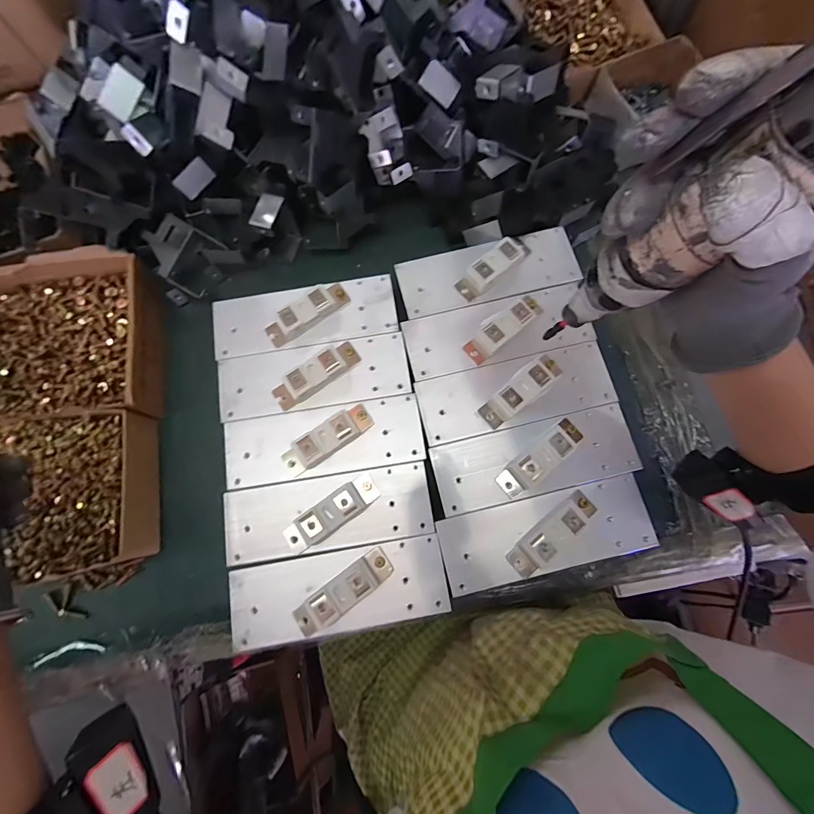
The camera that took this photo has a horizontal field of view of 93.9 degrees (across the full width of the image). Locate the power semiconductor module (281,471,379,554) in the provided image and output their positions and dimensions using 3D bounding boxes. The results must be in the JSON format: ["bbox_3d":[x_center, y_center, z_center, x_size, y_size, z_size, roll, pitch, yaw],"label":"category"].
[{"bbox_3d":[-0.068,0.096,0.338,0.092,0.020,0.028,-35,78,-6],"label":"power semiconductor module"}]

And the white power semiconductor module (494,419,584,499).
[{"bbox_3d":[0.122,0.045,0.344,0.088,0.015,0.025,-40,79,-7],"label":"white power semiconductor module"}]

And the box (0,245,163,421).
[{"bbox_3d":[-0.384,-0.067,0.404,0.223,0.049,0.181,-8,77,-1],"label":"box"}]

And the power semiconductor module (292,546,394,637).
[{"bbox_3d":[-0.055,0.158,0.323,0.090,0.019,0.028,-36,79,-7],"label":"power semiconductor module"}]

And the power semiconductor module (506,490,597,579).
[{"bbox_3d":[0.127,0.109,0.331,0.089,0.018,0.029,-41,79,-8],"label":"power semiconductor module"}]

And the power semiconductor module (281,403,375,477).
[{"bbox_3d":[-0.074,0.030,0.354,0.089,0.019,0.030,-35,78,-6],"label":"power semiconductor module"}]

